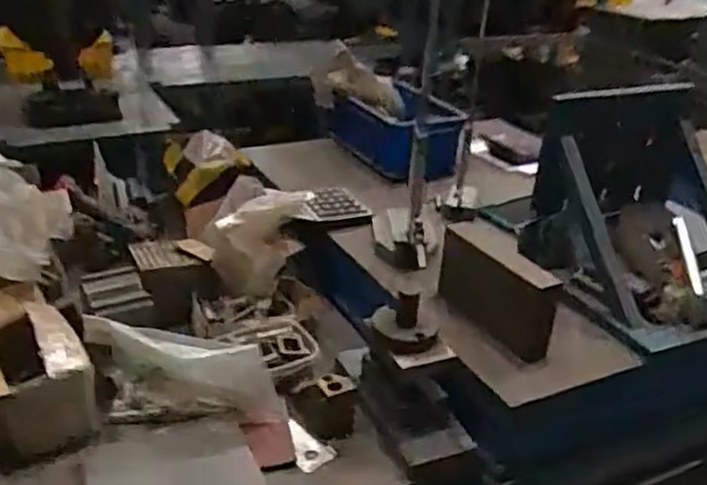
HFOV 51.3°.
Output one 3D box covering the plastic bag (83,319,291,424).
[{"bbox_3d":[-0.238,0.178,1.009,0.271,0.101,0.098,3,28,1],"label":"plastic bag"}]

